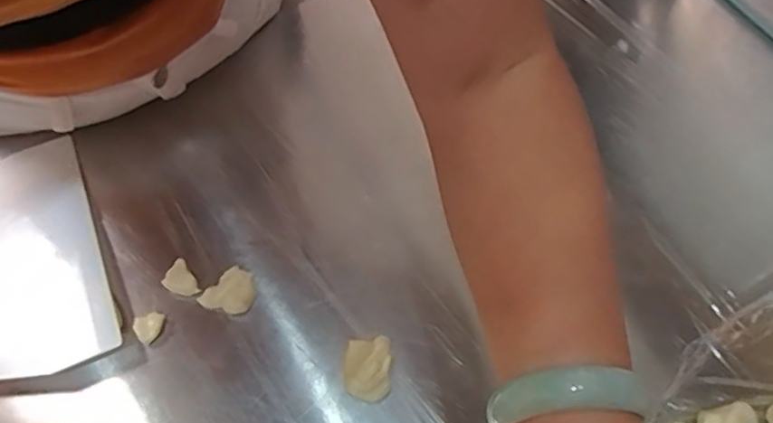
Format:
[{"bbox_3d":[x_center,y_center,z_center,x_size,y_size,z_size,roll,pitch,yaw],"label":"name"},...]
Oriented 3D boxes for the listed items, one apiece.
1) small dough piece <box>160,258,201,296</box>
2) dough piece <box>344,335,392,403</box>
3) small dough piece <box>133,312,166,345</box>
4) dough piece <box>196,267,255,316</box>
[{"bbox_3d":[-0.145,0.048,0.421,0.020,0.008,0.028,-31,67,-18],"label":"small dough piece"},{"bbox_3d":[-0.012,0.100,0.386,0.028,0.033,0.036,2,62,-2],"label":"dough piece"},{"bbox_3d":[-0.160,0.077,0.406,0.017,0.007,0.021,34,66,15],"label":"small dough piece"},{"bbox_3d":[-0.107,0.058,0.416,0.036,0.011,0.031,-40,70,-21],"label":"dough piece"}]

